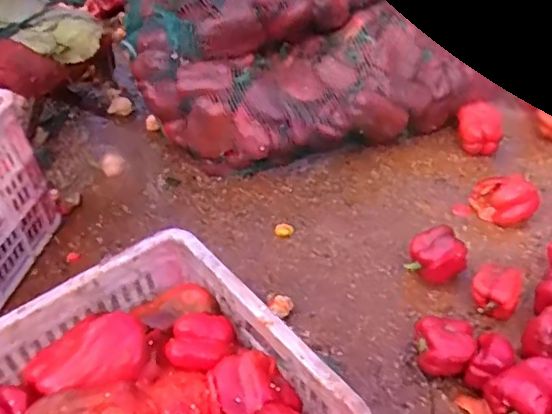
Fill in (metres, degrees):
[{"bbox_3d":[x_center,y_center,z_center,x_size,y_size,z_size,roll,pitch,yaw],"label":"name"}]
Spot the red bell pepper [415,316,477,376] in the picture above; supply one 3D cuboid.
[{"bbox_3d":[0.249,0.208,0.862,0.080,0.075,0.078,-2,43,3],"label":"red bell pepper"}]

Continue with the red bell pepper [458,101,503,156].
[{"bbox_3d":[0.435,-0.165,1.260,0.089,0.072,0.120,9,44,14],"label":"red bell pepper"}]

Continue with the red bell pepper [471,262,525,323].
[{"bbox_3d":[0.355,0.135,0.941,0.071,0.065,0.088,19,48,23],"label":"red bell pepper"}]

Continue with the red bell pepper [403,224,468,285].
[{"bbox_3d":[0.268,0.087,0.984,0.078,0.089,0.080,-2,43,2],"label":"red bell pepper"}]

